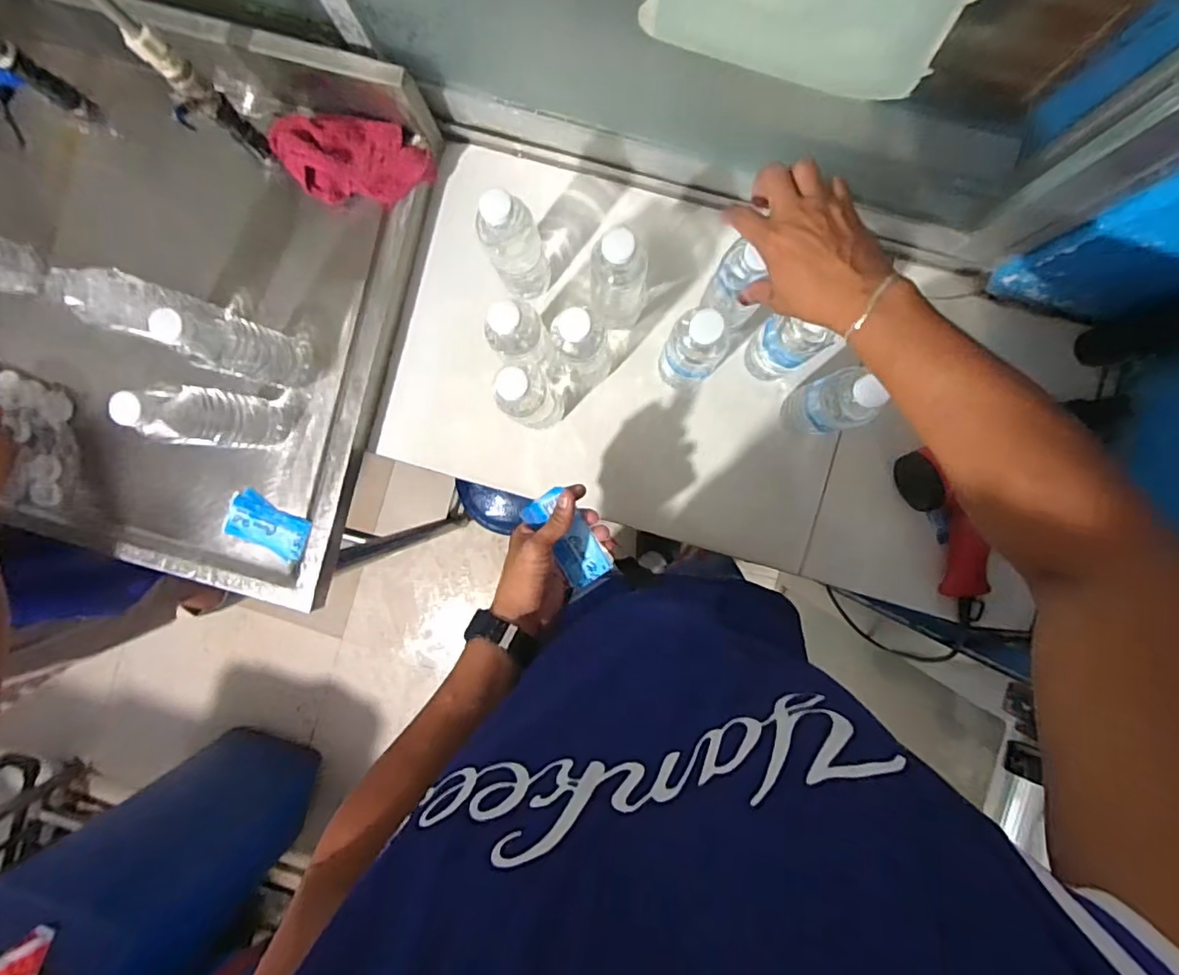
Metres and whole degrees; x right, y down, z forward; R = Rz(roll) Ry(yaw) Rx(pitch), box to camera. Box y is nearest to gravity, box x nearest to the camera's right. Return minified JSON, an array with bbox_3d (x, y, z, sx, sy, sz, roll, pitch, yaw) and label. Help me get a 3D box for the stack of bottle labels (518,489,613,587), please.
[{"bbox_3d":[-0.023,0.054,0.603,0.047,0.017,0.104,-36,97,2],"label":"stack of bottle labels"}]

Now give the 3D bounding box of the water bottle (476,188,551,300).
[{"bbox_3d":[-0.078,-0.257,0.636,0.058,0.182,0.061,0,91,2],"label":"water bottle"}]

